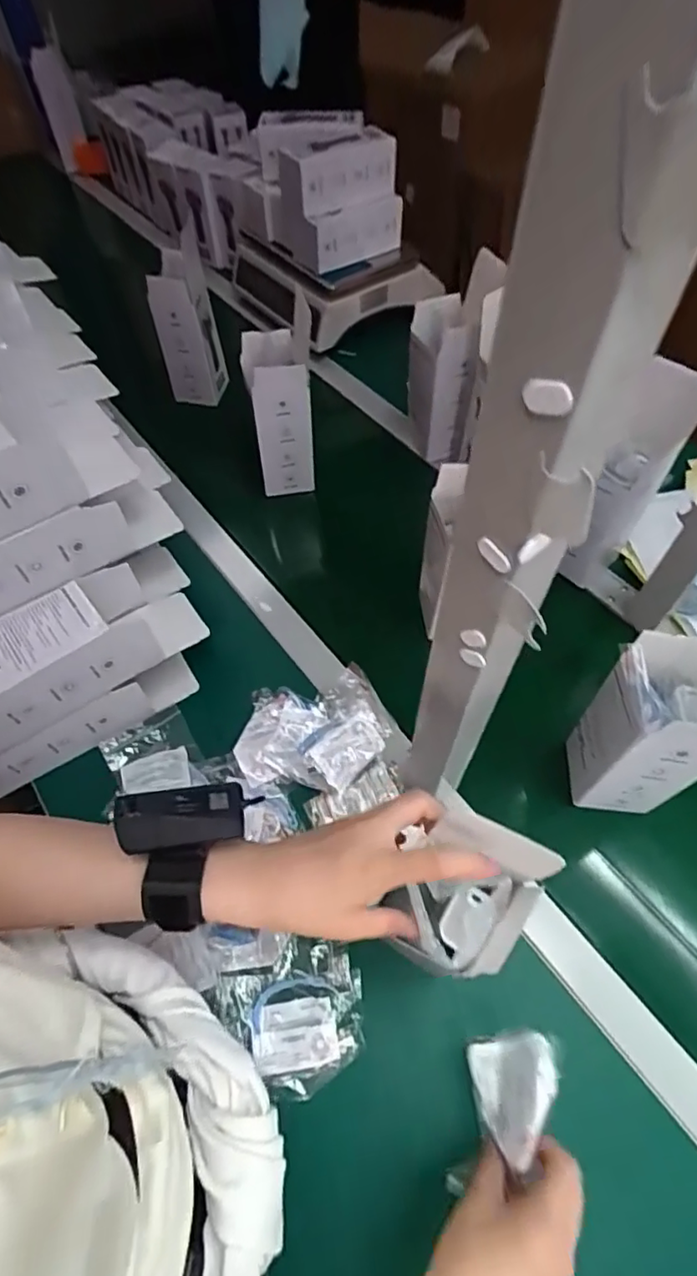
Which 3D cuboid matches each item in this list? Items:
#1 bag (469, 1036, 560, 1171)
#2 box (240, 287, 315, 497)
[{"bbox_3d":[0.116,0.312,0.392,0.048,0.059,0.061,-13,60,-6],"label":"bag"},{"bbox_3d":[-0.084,-0.301,0.738,0.083,0.221,0.083,-6,59,-2],"label":"box"}]

